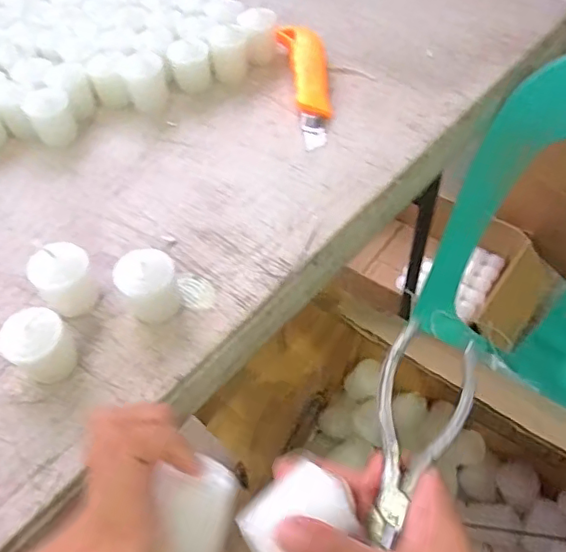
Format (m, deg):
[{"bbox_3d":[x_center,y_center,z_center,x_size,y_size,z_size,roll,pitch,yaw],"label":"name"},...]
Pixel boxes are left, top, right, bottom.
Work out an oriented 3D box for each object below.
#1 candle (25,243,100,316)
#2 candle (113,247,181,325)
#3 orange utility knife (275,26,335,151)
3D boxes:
[{"bbox_3d":[-0.147,0.006,0.382,0.037,0.051,0.033,-38,60,-22],"label":"candle"},{"bbox_3d":[-0.089,0.009,0.375,0.036,0.054,0.030,-23,55,-13],"label":"candle"},{"bbox_3d":[0.026,-0.186,0.531,0.042,0.025,0.155,-8,53,-3],"label":"orange utility knife"}]

